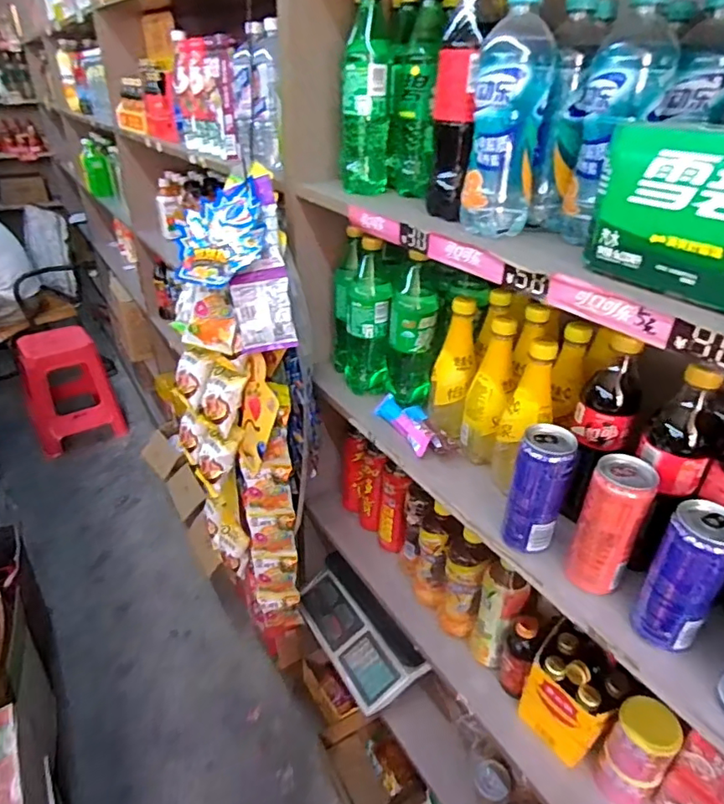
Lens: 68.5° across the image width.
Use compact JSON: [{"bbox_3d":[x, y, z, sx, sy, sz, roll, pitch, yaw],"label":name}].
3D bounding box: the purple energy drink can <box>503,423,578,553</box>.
[{"bbox_3d":[0.196,0.098,0.589,0.058,0.140,0.051,15,34,20],"label":"purple energy drink can"}]

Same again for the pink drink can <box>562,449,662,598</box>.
[{"bbox_3d":[0.257,0.124,0.548,0.058,0.141,0.059,23,37,31],"label":"pink drink can"}]

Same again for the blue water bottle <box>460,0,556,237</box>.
[{"bbox_3d":[0.146,-0.284,0.532,0.075,0.214,0.059,9,32,12],"label":"blue water bottle"}]

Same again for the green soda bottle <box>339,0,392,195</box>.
[{"bbox_3d":[0.006,-0.405,0.709,0.066,0.228,0.067,3,31,2],"label":"green soda bottle"}]

